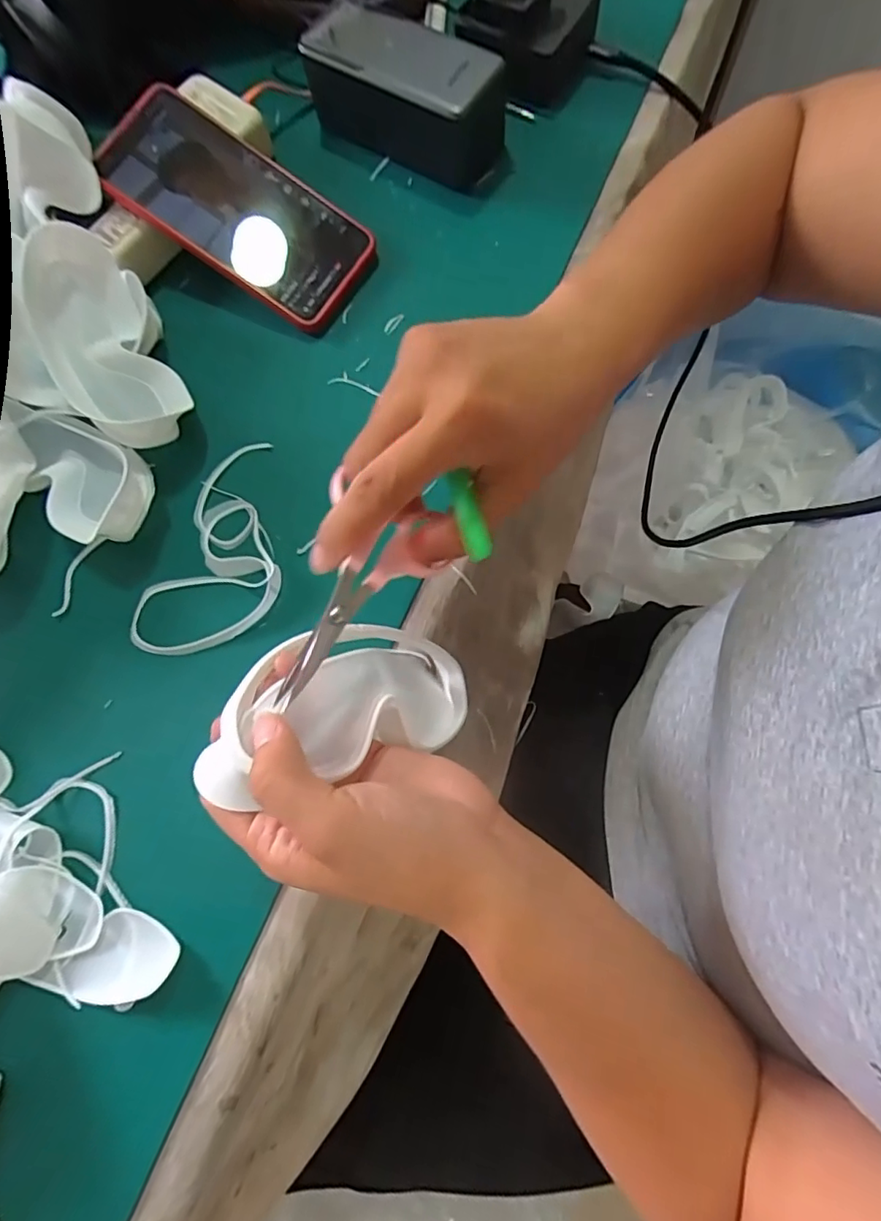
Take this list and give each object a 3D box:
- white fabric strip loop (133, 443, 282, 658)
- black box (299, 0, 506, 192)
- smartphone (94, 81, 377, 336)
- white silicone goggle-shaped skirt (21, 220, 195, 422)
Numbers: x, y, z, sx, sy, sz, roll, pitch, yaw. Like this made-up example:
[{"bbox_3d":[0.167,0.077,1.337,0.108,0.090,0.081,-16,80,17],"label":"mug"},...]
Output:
[{"bbox_3d":[-0.124,-0.034,0.330,0.074,0.013,0.137,22,79,9],"label":"white fabric strip loop"},{"bbox_3d":[-0.021,-0.327,0.358,0.129,0.053,0.052,32,82,10],"label":"black box"},{"bbox_3d":[-0.127,-0.250,0.348,0.168,0.013,0.075,35,89,-3],"label":"smartphone"},{"bbox_3d":[-0.204,-0.162,0.338,0.062,0.047,0.116,-29,77,-2],"label":"white silicone goggle-shaped skirt"}]

